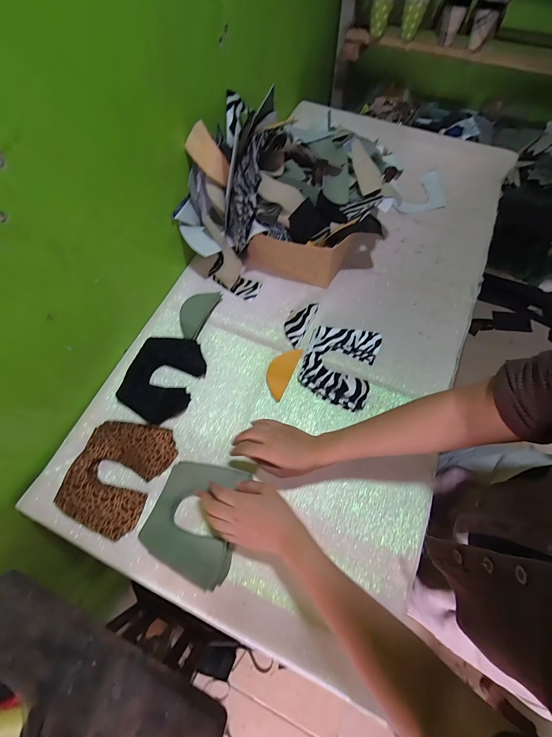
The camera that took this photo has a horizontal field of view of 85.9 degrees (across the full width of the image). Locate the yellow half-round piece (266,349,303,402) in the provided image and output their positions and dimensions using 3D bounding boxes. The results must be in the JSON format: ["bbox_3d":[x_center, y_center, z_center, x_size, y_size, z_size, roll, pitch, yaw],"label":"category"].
[{"bbox_3d":[0.010,0.004,0.564,0.045,0.004,0.106,23,69,11],"label":"yellow half-round piece"}]

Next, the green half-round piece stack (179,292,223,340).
[{"bbox_3d":[-0.162,-0.117,0.604,0.056,0.013,0.113,25,69,12],"label":"green half-round piece stack"}]

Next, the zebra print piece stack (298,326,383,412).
[{"bbox_3d":[0.119,-0.010,0.560,0.128,0.019,0.156,16,68,8],"label":"zebra print piece stack"}]

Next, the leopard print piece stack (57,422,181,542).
[{"bbox_3d":[-0.258,0.166,0.481,0.137,0.022,0.167,17,68,9],"label":"leopard print piece stack"}]

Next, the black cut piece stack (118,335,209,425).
[{"bbox_3d":[-0.210,0.011,0.552,0.128,0.024,0.161,23,69,11],"label":"black cut piece stack"}]

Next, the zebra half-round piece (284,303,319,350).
[{"bbox_3d":[0.045,-0.096,0.600,0.047,0.007,0.102,25,69,11],"label":"zebra half-round piece"}]

